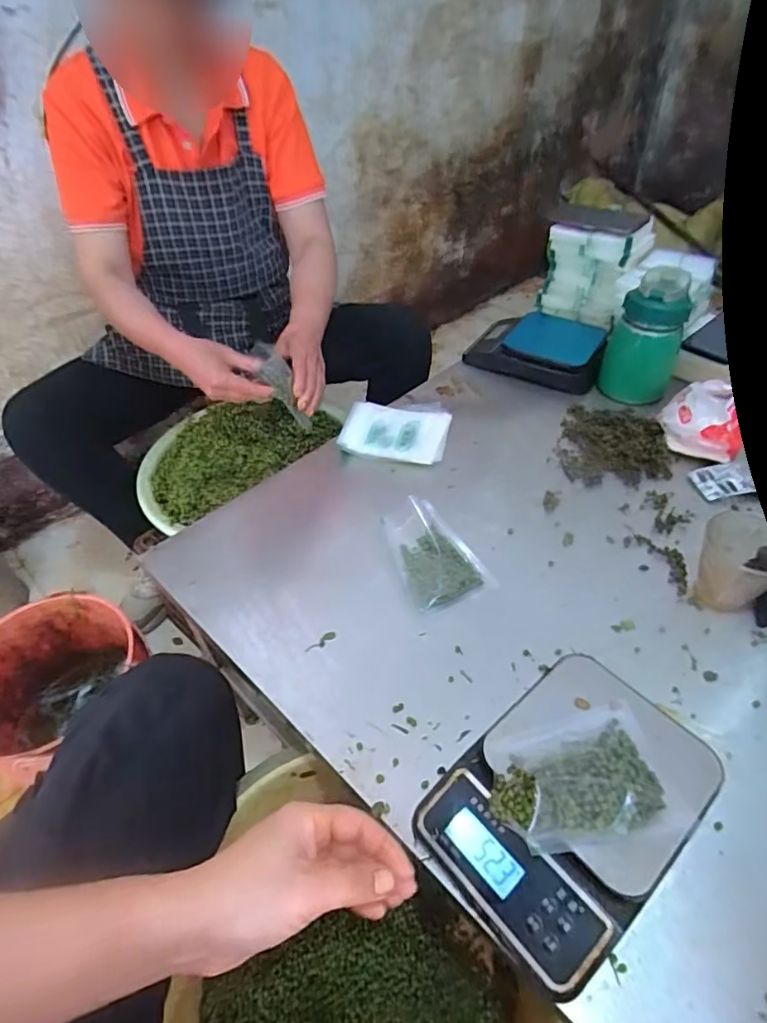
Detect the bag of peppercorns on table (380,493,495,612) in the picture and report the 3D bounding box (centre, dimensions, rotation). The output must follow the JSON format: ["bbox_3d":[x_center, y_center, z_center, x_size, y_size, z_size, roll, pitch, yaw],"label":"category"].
[{"bbox_3d":[0.063,0.042,0.643,0.095,0.036,0.137,-14,45,-11],"label":"bag of peppercorns on table"}]

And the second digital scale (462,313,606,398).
[{"bbox_3d":[0.278,-0.293,0.974,0.223,0.048,0.171,18,48,21],"label":"second digital scale"}]

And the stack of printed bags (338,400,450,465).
[{"bbox_3d":[0.019,-0.129,0.835,0.157,0.017,0.148,5,45,9],"label":"stack of printed bags"}]

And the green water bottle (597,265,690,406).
[{"bbox_3d":[0.412,-0.266,0.861,0.108,0.190,0.094,20,49,22],"label":"green water bottle"}]

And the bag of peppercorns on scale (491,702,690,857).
[{"bbox_3d":[0.153,0.203,0.412,0.138,0.034,0.093,-14,45,-11],"label":"bag of peppercorns on scale"}]

